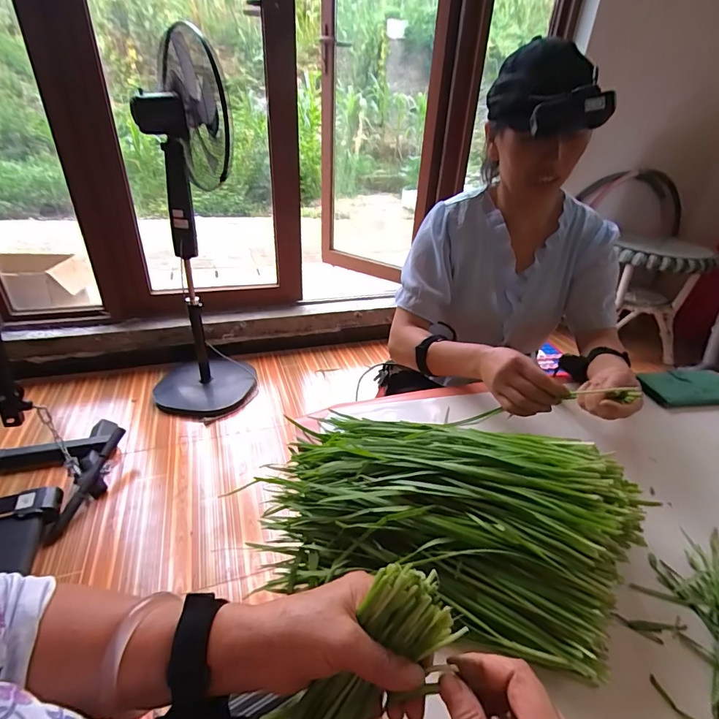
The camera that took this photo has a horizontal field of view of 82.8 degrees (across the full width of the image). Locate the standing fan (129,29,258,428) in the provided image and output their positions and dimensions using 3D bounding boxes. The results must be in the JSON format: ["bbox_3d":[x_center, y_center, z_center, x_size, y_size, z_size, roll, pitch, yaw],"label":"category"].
[{"bbox_3d":[-0.665,-0.411,1.546,0.402,1.238,0.526,-9,34,-20],"label":"standing fan"}]

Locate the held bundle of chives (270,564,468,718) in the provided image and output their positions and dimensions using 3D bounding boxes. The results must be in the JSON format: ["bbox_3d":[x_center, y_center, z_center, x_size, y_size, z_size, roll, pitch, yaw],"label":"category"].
[{"bbox_3d":[-0.024,0.248,0.279,0.059,0.233,0.042,36,0,41],"label":"held bundle of chives"}]

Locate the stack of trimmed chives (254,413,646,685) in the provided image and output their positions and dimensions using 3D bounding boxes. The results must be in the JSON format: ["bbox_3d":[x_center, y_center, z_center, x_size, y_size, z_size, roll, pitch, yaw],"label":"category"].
[{"bbox_3d":[0.062,0.138,0.417,0.362,0.101,0.219,18,34,22],"label":"stack of trimmed chives"}]

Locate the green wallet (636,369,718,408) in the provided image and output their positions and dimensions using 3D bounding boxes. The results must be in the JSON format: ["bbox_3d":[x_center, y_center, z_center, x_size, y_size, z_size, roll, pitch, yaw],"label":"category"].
[{"bbox_3d":[0.561,0.048,0.690,0.173,0.019,0.081,-4,32,-14],"label":"green wallet"}]

